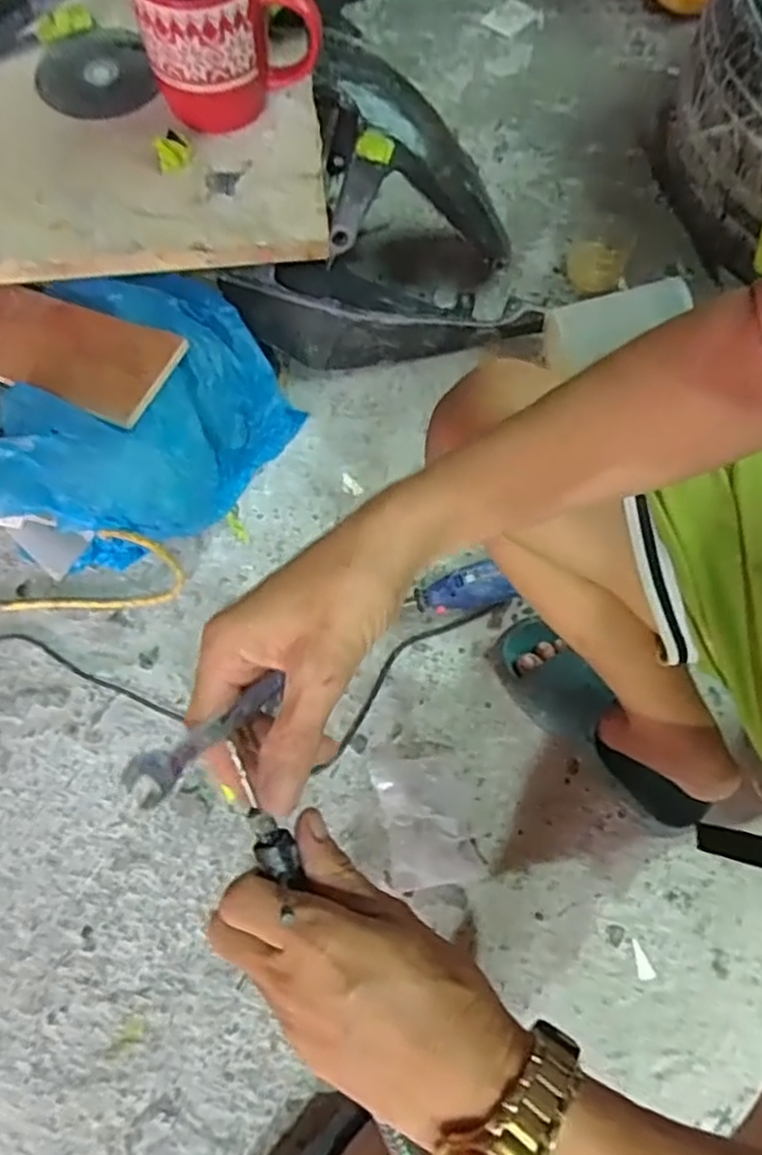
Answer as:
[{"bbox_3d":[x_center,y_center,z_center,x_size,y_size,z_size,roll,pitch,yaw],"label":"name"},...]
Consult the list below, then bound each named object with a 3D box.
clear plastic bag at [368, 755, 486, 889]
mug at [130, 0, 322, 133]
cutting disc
[{"bbox_3d":[0.045,0.246,0.733,0.102,0.038,0.137,-11,69,-4],"label":"clear plastic bag"},{"bbox_3d":[-0.116,-0.409,0.531,0.121,0.105,0.082,-19,70,-8],"label":"mug"},{"bbox_3d":[-0.235,-0.411,0.584,0.090,0.010,0.094,0,77,-2],"label":"cutting disc"}]

